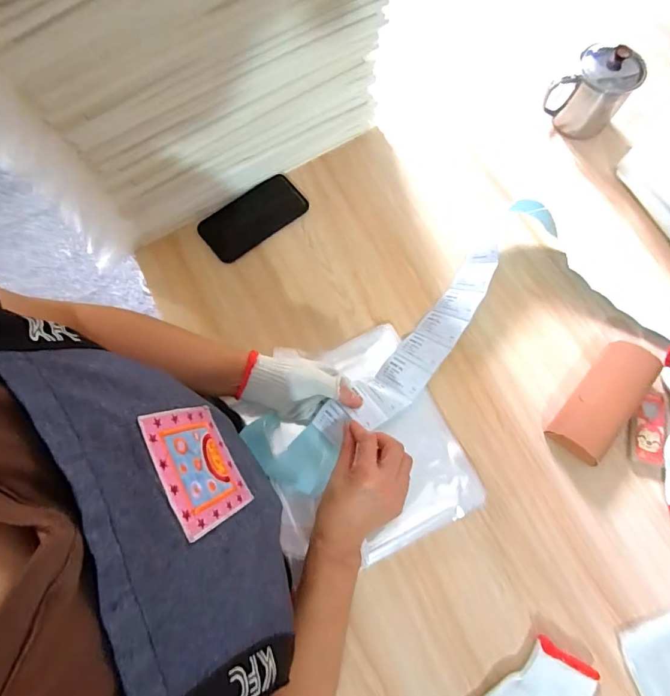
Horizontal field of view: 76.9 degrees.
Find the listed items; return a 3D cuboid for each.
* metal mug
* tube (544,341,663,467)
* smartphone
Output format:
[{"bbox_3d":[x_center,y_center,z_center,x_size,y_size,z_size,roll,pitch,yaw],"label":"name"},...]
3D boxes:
[{"bbox_3d":[0.372,-0.373,0.613,0.098,0.092,0.072,37,77,10],"label":"metal mug"},{"bbox_3d":[0.324,0.060,0.512,0.059,0.044,0.155,38,78,10],"label":"tube"},{"bbox_3d":[-0.117,-0.190,0.611,0.151,0.013,0.078,-38,78,-10],"label":"smartphone"}]

